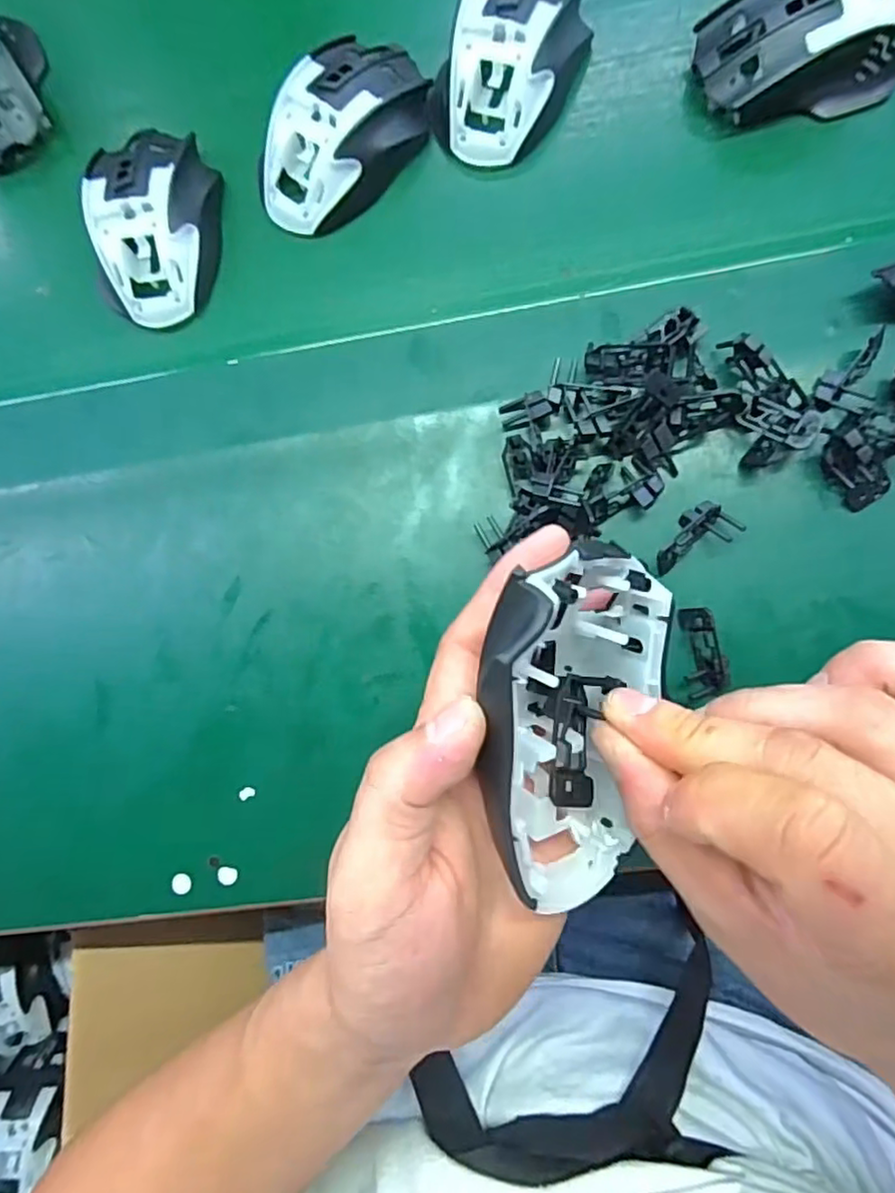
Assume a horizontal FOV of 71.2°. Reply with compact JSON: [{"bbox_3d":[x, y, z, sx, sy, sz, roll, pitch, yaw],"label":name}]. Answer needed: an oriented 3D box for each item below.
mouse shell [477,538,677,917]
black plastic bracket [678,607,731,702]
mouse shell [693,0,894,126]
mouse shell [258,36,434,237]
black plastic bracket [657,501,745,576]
[{"bbox_3d":[0.033,0.042,0.201,0.038,0.071,0.115,15,111,47],"label":"mouse shell"},{"bbox_3d":[0.127,0.028,0.308,0.021,0.014,0.044,-7,85,6],"label":"black plastic bracket"},{"bbox_3d":[0.190,-0.290,0.326,0.108,0.034,0.061,-5,85,6],"label":"mouse shell"},{"bbox_3d":[-0.060,-0.260,0.352,0.068,0.033,0.109,31,89,8],"label":"mouse shell"},{"bbox_3d":[0.124,-0.031,0.315,0.045,0.012,0.023,-30,83,3],"label":"black plastic bracket"}]

